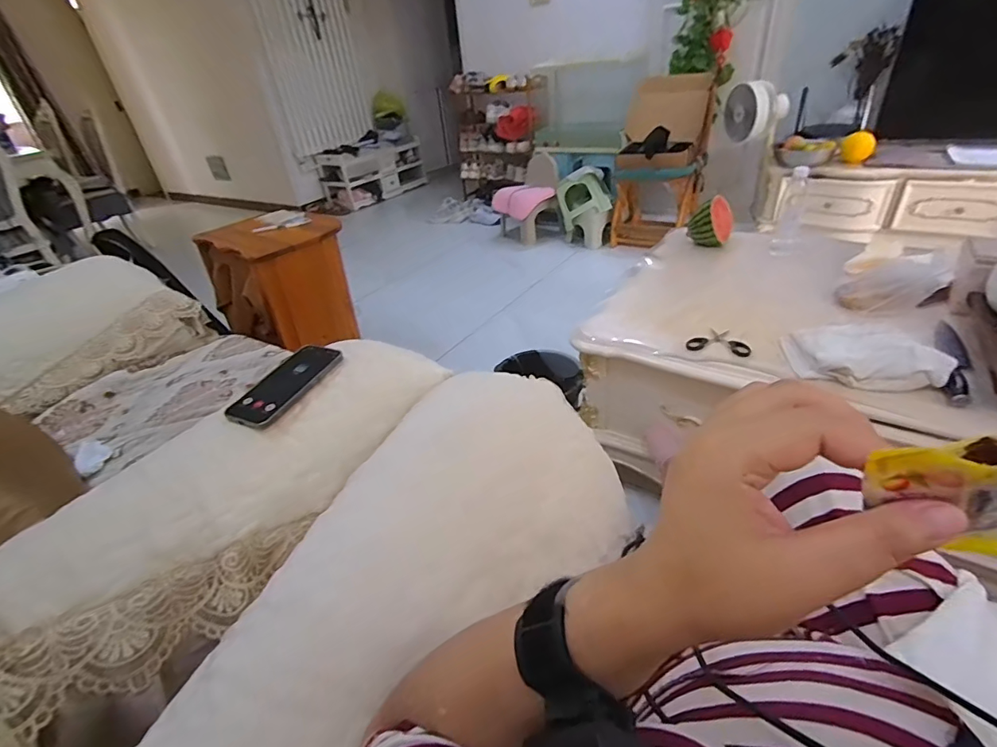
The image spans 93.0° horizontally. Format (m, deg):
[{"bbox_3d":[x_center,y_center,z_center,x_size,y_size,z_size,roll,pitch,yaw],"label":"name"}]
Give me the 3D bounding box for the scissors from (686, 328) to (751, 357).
[{"bbox_3d":[0.461,-0.071,0.981,0.116,0.019,0.093,13,39,27],"label":"scissors"}]

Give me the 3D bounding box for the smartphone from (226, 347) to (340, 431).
[{"bbox_3d":[-0.279,0.012,0.617,0.069,0.008,0.152,18,46,20],"label":"smartphone"}]

